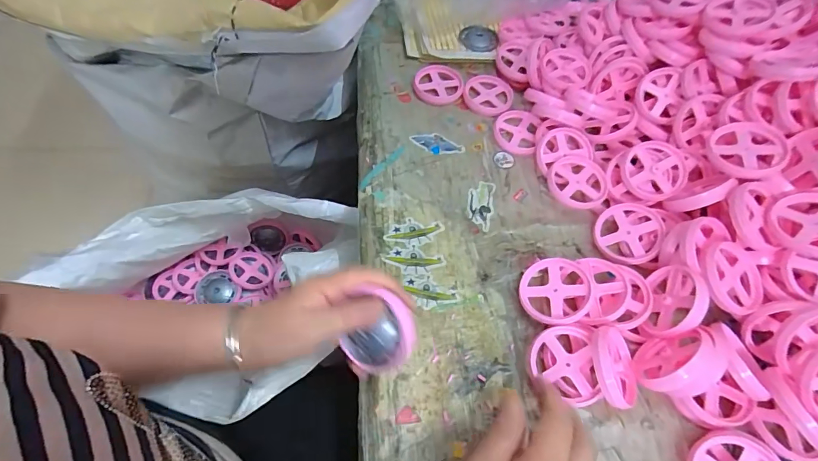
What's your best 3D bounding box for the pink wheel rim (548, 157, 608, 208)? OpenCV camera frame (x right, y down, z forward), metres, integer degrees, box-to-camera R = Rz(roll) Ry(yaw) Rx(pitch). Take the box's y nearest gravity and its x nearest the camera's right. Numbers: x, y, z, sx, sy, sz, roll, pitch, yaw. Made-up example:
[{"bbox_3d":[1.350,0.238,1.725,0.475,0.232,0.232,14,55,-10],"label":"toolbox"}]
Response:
[{"bbox_3d":[0.185,-0.053,0.446,0.061,0.011,0.064,-1,63,2],"label":"pink wheel rim"}]

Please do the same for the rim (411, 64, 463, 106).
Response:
[{"bbox_3d":[0.038,-0.194,0.537,0.063,0.009,0.067,3,58,-1],"label":"rim"}]

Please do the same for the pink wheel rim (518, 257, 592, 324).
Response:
[{"bbox_3d":[0.136,0.057,0.377,0.063,0.011,0.063,-11,54,19],"label":"pink wheel rim"}]

